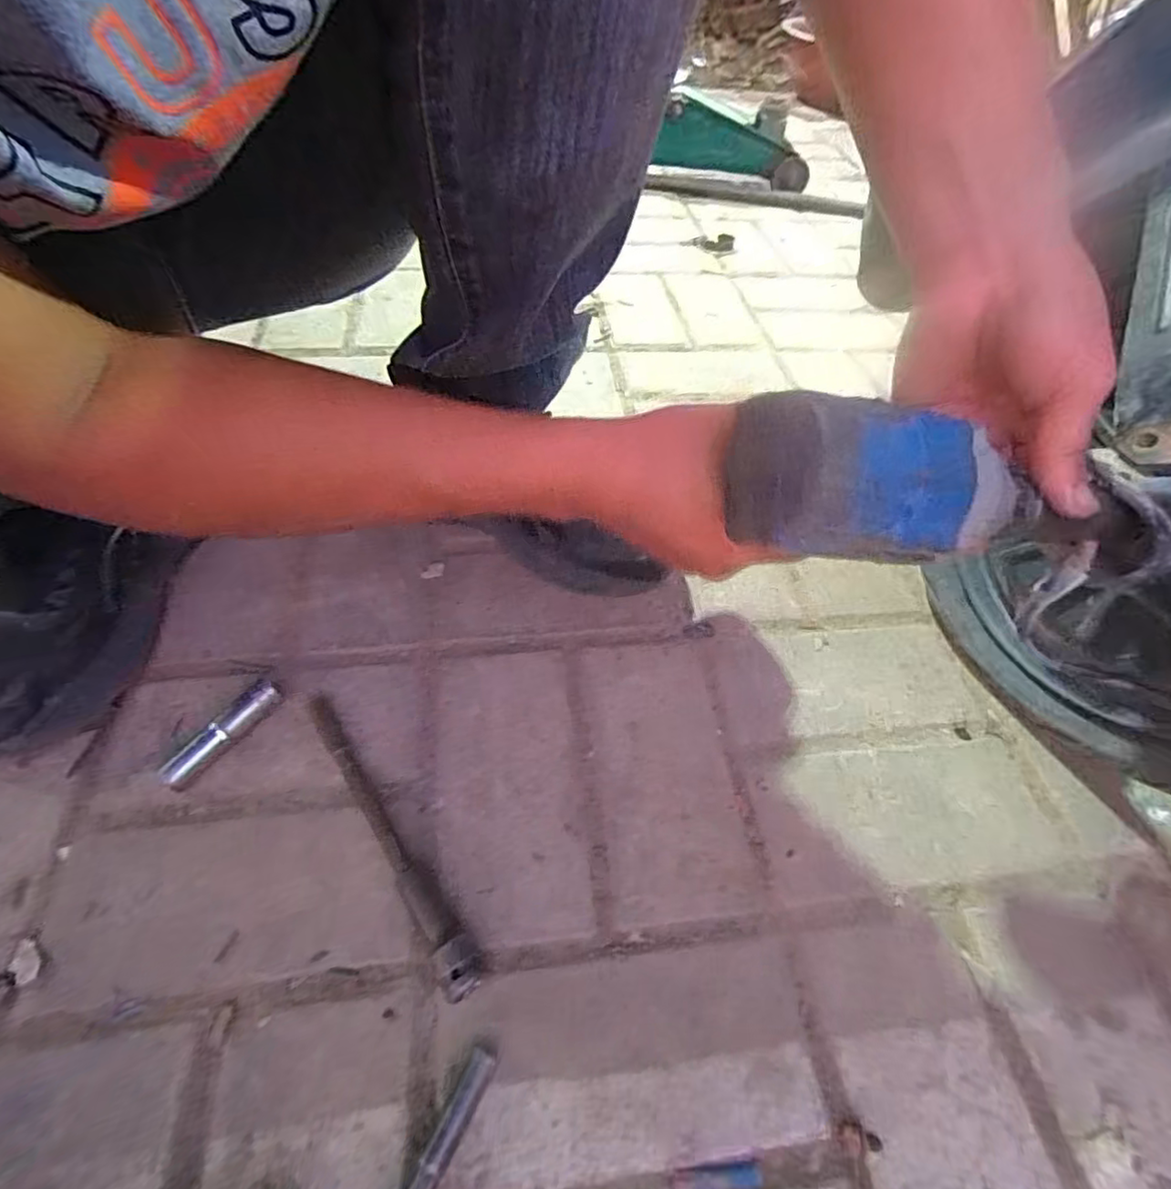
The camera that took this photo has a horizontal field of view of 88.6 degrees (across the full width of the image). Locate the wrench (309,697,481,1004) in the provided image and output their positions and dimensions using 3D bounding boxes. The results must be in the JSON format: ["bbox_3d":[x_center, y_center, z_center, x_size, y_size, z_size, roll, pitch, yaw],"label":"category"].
[{"bbox_3d":[-0.119,0.135,0.351,0.019,0.022,0.203,-29,60,-24],"label":"wrench"}]

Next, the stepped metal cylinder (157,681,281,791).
[{"bbox_3d":[-0.230,0.088,0.381,0.015,0.017,0.079,29,56,17],"label":"stepped metal cylinder"}]

